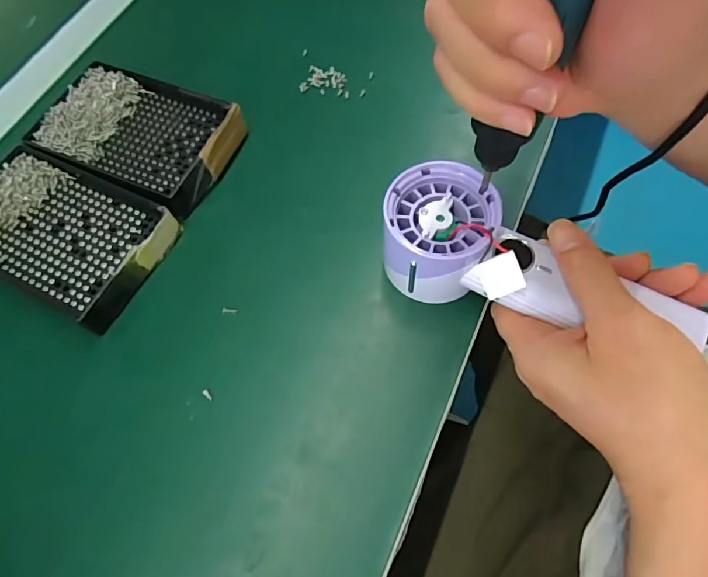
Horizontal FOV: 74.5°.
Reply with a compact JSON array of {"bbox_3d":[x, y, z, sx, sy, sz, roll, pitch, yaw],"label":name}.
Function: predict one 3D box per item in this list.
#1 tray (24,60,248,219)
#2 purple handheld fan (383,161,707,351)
[{"bbox_3d":[-0.158,-0.115,0.340,0.141,0.025,0.091,24,69,13],"label":"tray"},{"bbox_3d":[0.103,-0.004,0.260,0.184,0.056,0.062,24,67,11],"label":"purple handheld fan"}]

